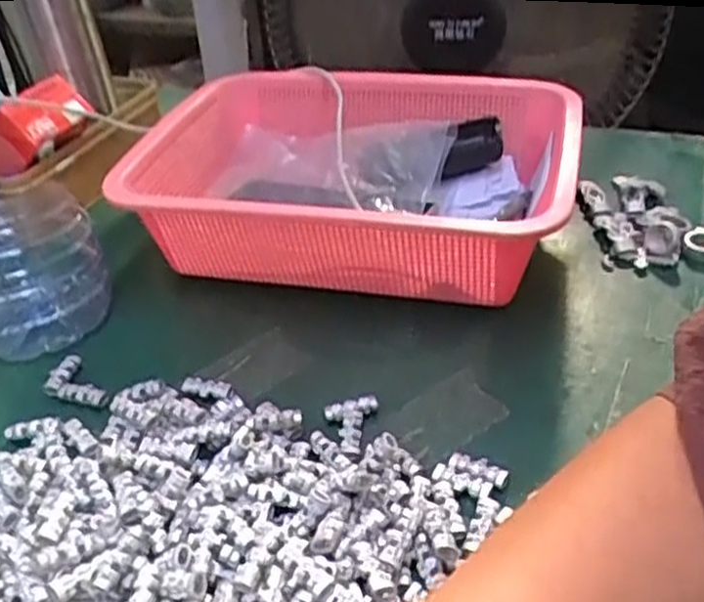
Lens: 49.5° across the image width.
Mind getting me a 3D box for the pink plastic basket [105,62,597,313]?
[{"bbox_3d":[0.008,-0.083,0.551,0.276,0.097,0.213,8,39,18],"label":"pink plastic basket"}]

